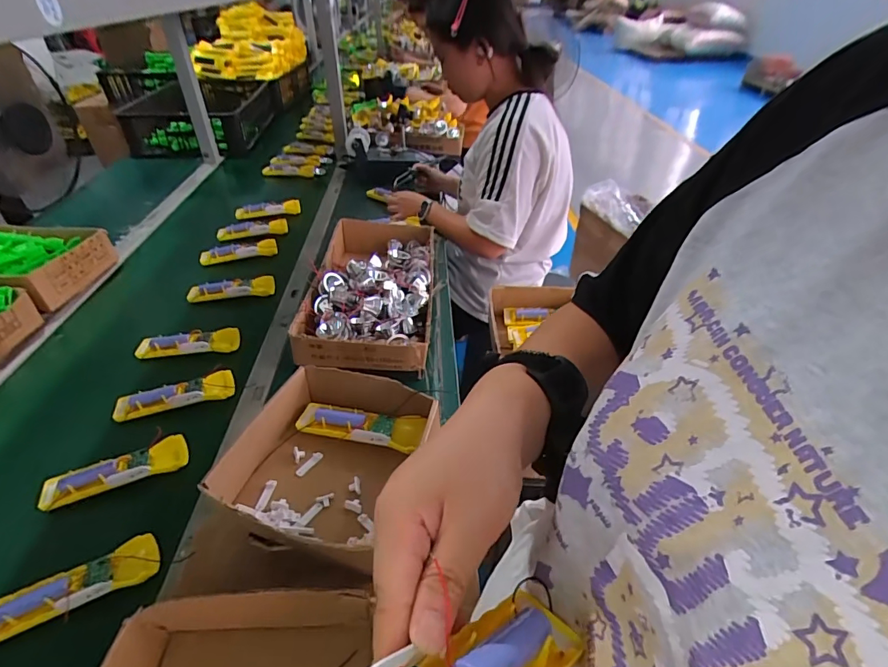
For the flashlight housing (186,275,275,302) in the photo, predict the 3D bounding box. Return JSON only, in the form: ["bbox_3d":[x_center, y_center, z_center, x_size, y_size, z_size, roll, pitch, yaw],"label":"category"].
[{"bbox_3d":[-0.441,-0.092,0.953,0.170,0.032,0.038,-7,39,-10],"label":"flashlight housing"}]

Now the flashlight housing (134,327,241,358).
[{"bbox_3d":[-0.451,0.018,0.805,0.171,0.024,0.045,-7,39,-10],"label":"flashlight housing"}]

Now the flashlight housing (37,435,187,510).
[{"bbox_3d":[-0.428,0.180,0.597,0.168,0.022,0.049,-17,41,-21],"label":"flashlight housing"}]

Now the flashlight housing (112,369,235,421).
[{"bbox_3d":[-0.411,0.092,0.704,0.167,0.021,0.045,-11,39,-14],"label":"flashlight housing"}]

